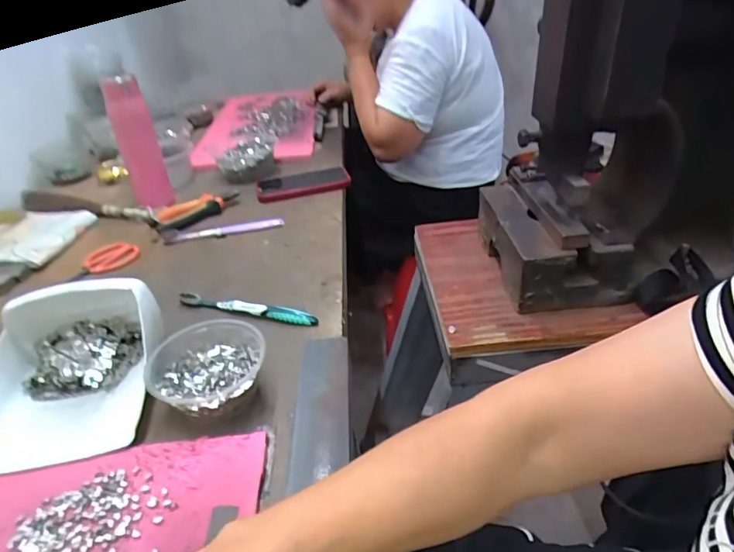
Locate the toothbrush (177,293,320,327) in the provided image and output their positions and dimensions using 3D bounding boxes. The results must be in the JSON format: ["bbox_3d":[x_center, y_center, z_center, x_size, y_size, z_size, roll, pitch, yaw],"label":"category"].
[{"bbox_3d":[-0.146,0.037,0.578,0.185,0.015,0.011,8,36,17],"label":"toothbrush"}]

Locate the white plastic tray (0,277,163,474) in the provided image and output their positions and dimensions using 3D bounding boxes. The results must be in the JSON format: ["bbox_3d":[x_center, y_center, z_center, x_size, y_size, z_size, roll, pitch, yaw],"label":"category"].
[{"bbox_3d":[-0.286,0.076,0.466,0.162,0.081,0.183,-11,35,-12],"label":"white plastic tray"}]

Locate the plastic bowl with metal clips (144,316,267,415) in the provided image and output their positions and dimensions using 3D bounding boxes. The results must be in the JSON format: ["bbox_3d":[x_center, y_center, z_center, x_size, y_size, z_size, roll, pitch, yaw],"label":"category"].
[{"bbox_3d":[-0.148,0.092,0.462,0.107,0.048,0.098,-18,36,-20],"label":"plastic bowl with metal clips"}]

